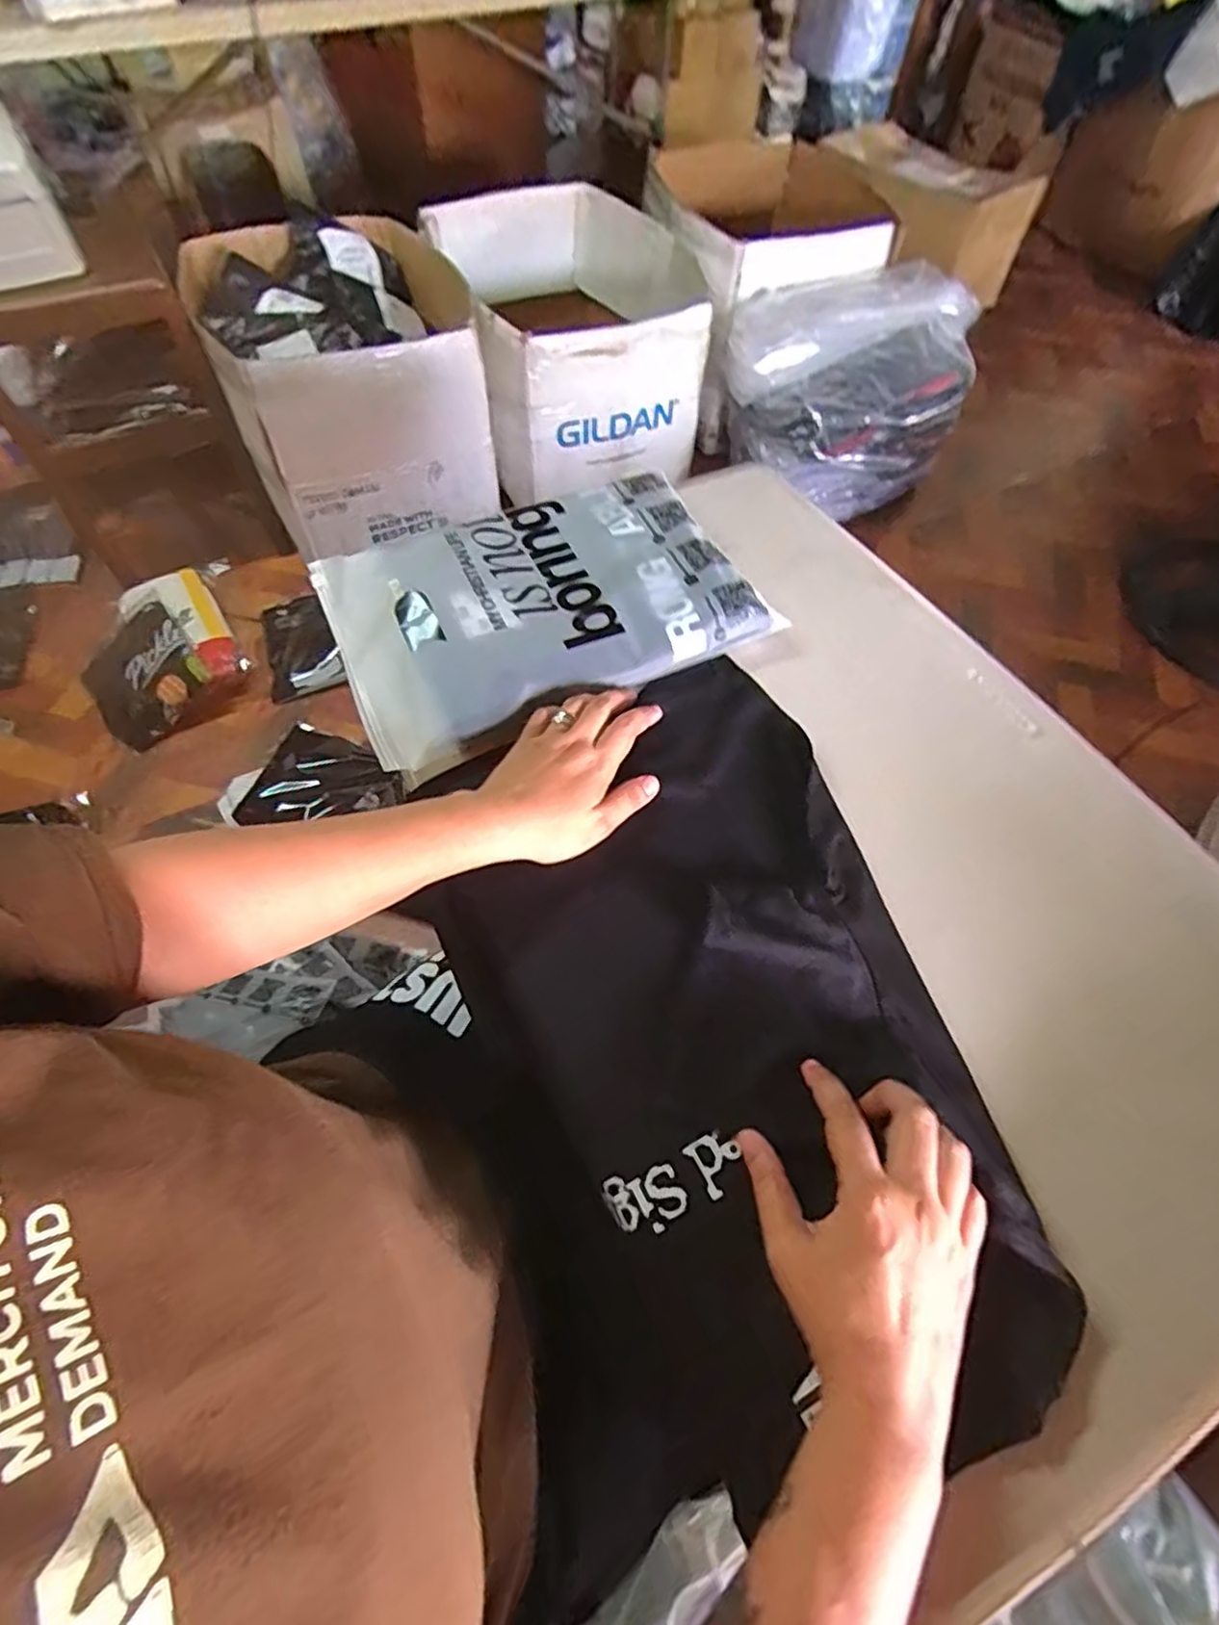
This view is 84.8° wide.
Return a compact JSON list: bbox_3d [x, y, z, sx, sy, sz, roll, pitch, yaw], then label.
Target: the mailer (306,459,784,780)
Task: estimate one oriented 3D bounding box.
[{"bbox_3d":[-0.058,-0.180,0.551,0.325,0.026,0.215,-23,64,-14],"label":"mailer"}]

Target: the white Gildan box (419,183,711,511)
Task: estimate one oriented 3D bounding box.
[{"bbox_3d":[-0.085,-1.125,1.545,0.522,0.279,0.674,-13,61,-9],"label":"white Gildan box"}]

